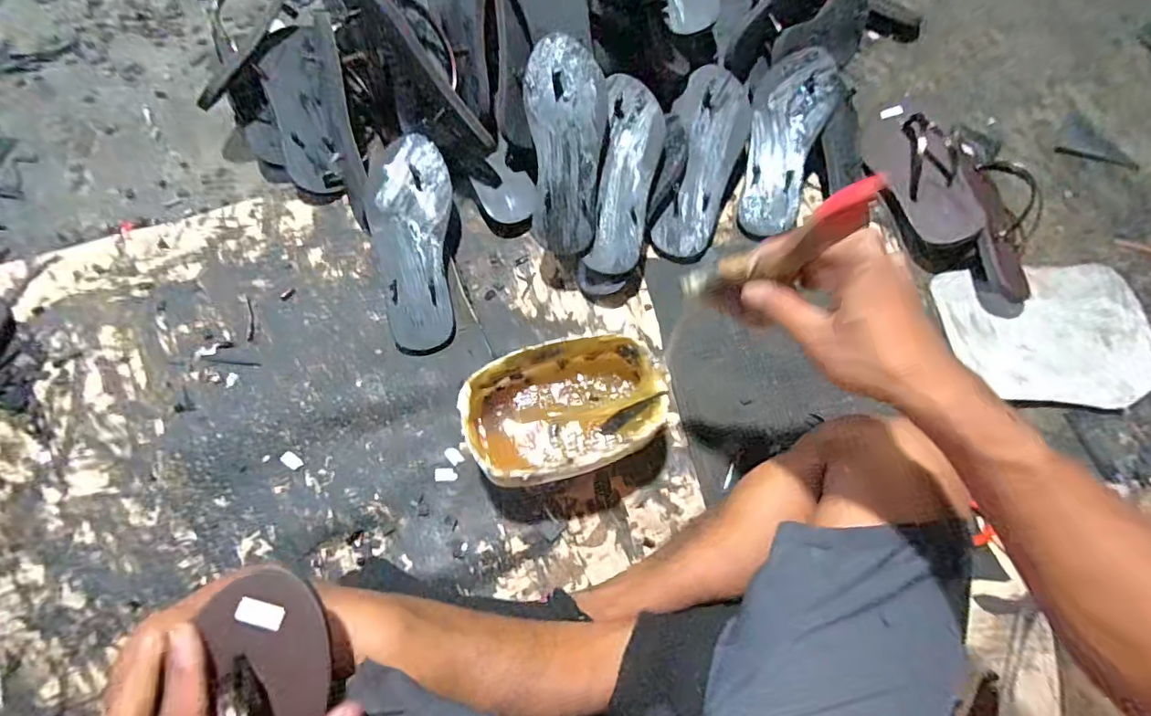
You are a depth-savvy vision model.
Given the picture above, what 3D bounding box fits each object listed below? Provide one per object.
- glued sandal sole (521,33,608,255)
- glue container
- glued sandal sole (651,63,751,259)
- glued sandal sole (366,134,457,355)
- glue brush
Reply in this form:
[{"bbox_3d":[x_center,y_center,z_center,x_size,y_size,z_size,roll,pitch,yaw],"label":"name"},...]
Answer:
[{"bbox_3d":[-0.010,-0.236,0.597,0.086,0.017,0.226,-1,99,-1],"label":"glued sandal sole"},{"bbox_3d":[-0.011,0.055,0.555,0.197,0.087,0.132,-9,72,-6],"label":"glue container"},{"bbox_3d":[0.158,-0.246,0.665,0.086,0.009,0.247,14,86,4],"label":"glued sandal sole"},{"bbox_3d":[-0.193,-0.134,0.634,0.095,0.022,0.254,-6,86,-2],"label":"glued sandal sole"},{"bbox_3d":[0.133,-0.069,0.361,0.019,0.155,0.027,10,68,-34],"label":"glue brush"}]

